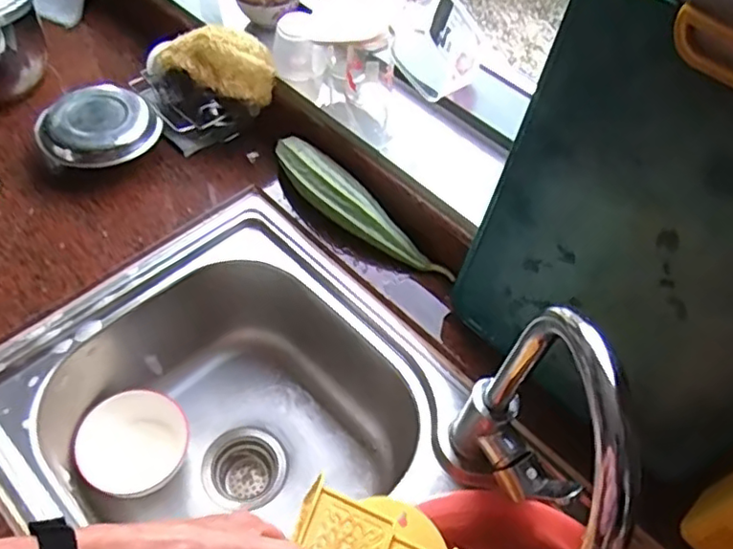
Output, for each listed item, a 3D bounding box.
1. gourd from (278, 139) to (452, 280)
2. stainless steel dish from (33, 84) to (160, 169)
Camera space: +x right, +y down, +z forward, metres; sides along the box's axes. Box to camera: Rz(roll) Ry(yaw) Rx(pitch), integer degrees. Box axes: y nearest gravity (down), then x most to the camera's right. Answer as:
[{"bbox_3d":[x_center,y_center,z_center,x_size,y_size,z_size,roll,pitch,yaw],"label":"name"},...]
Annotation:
[{"bbox_3d":[-0.016,-0.081,0.789,0.054,0.058,0.283,-37,65,-26],"label":"gourd"},{"bbox_3d":[-0.352,-0.188,0.821,0.144,0.061,0.146,-24,60,-20],"label":"stainless steel dish"}]

